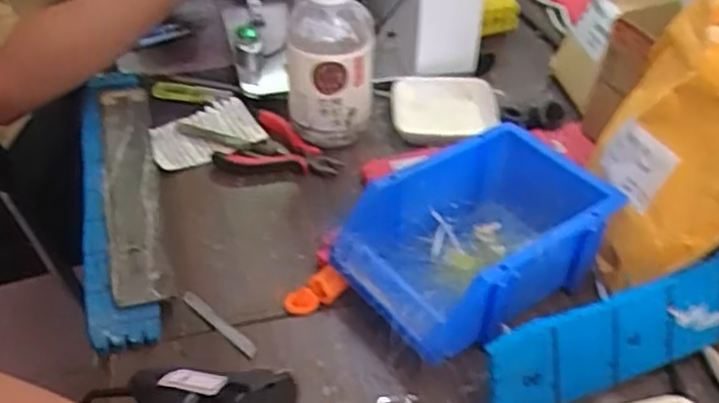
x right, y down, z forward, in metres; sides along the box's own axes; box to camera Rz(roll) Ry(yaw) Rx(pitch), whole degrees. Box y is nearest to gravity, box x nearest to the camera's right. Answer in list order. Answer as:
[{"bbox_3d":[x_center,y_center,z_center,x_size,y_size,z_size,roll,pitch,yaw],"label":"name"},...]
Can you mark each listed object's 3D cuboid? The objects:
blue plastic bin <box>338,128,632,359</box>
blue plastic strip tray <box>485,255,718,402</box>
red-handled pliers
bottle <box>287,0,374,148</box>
[{"bbox_3d":[0.088,0.028,0.537,0.192,0.080,0.128,-25,47,-26],"label":"blue plastic bin"},{"bbox_3d":[0.242,0.068,0.496,0.350,0.071,0.012,-17,21,-17],"label":"blue plastic strip tray"},{"bbox_3d":[-0.072,-0.054,0.679,0.111,0.018,0.082,3,41,3],"label":"red-handled pliers"},{"bbox_3d":[-0.027,-0.139,0.628,0.075,0.197,0.063,4,42,2],"label":"bottle"}]

